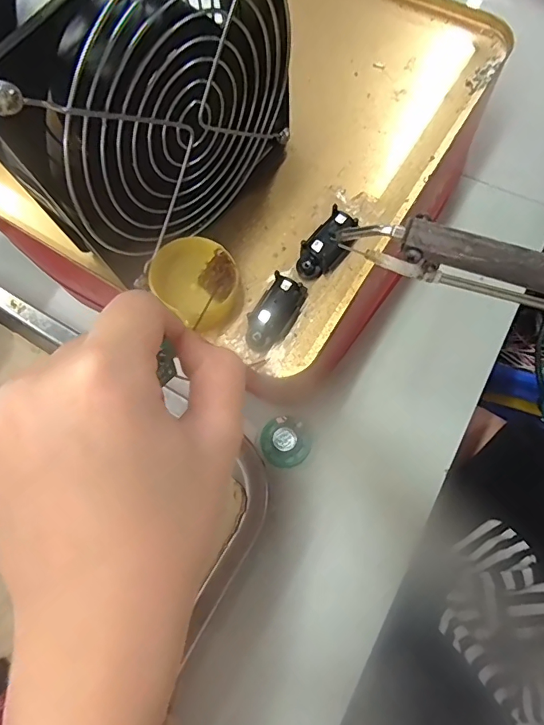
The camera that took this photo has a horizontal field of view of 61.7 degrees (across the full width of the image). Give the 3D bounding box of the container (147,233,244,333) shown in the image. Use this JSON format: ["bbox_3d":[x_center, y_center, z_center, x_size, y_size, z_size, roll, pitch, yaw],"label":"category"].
[{"bbox_3d":[-0.035,-0.037,0.214,0.038,0.017,0.043,-22,74,-2],"label":"container"}]

